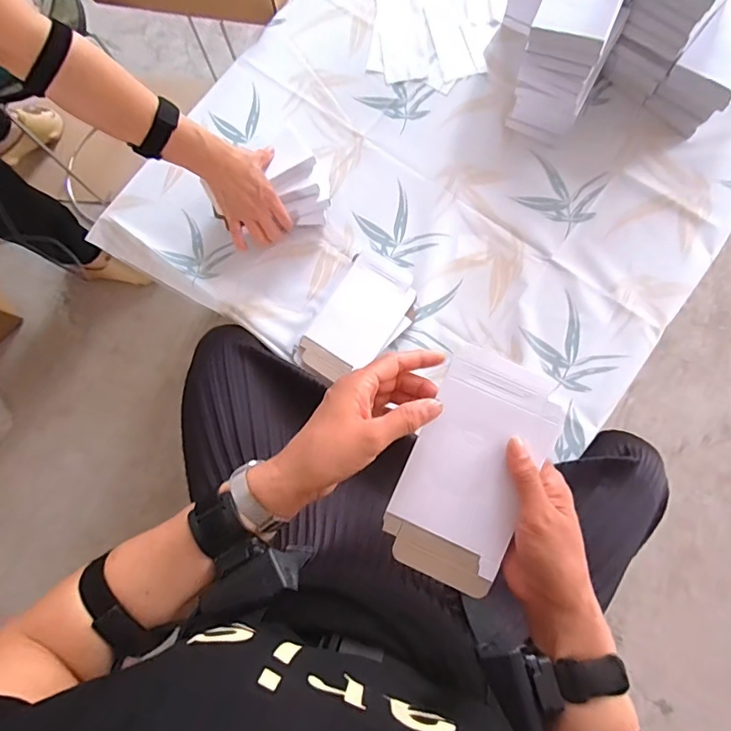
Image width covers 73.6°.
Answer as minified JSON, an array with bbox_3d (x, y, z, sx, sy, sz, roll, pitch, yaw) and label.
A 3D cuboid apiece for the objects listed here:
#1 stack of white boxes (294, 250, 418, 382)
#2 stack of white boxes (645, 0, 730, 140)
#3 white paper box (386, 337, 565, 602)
[{"bbox_3d":[-0.006,-0.062,0.693,0.115,0.028,0.188,29,82,10],"label":"stack of white boxes"},{"bbox_3d":[0.497,-0.421,0.703,0.093,0.094,0.136,39,83,11],"label":"stack of white boxes"},{"bbox_3d":[0.088,0.086,0.405,0.099,0.011,0.184,25,90,5],"label":"white paper box"}]

